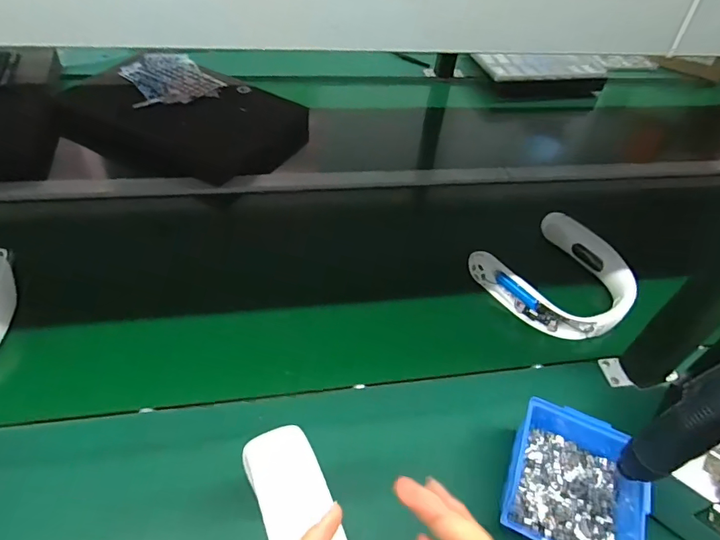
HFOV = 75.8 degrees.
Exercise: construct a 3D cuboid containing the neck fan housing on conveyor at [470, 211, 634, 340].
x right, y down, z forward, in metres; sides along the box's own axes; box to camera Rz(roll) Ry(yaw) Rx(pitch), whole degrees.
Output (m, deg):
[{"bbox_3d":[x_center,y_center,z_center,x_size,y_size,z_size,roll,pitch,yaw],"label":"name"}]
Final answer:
[{"bbox_3d":[0.306,0.010,0.702,0.205,0.048,0.196,-25,55,-27],"label":"neck fan housing on conveyor"}]

